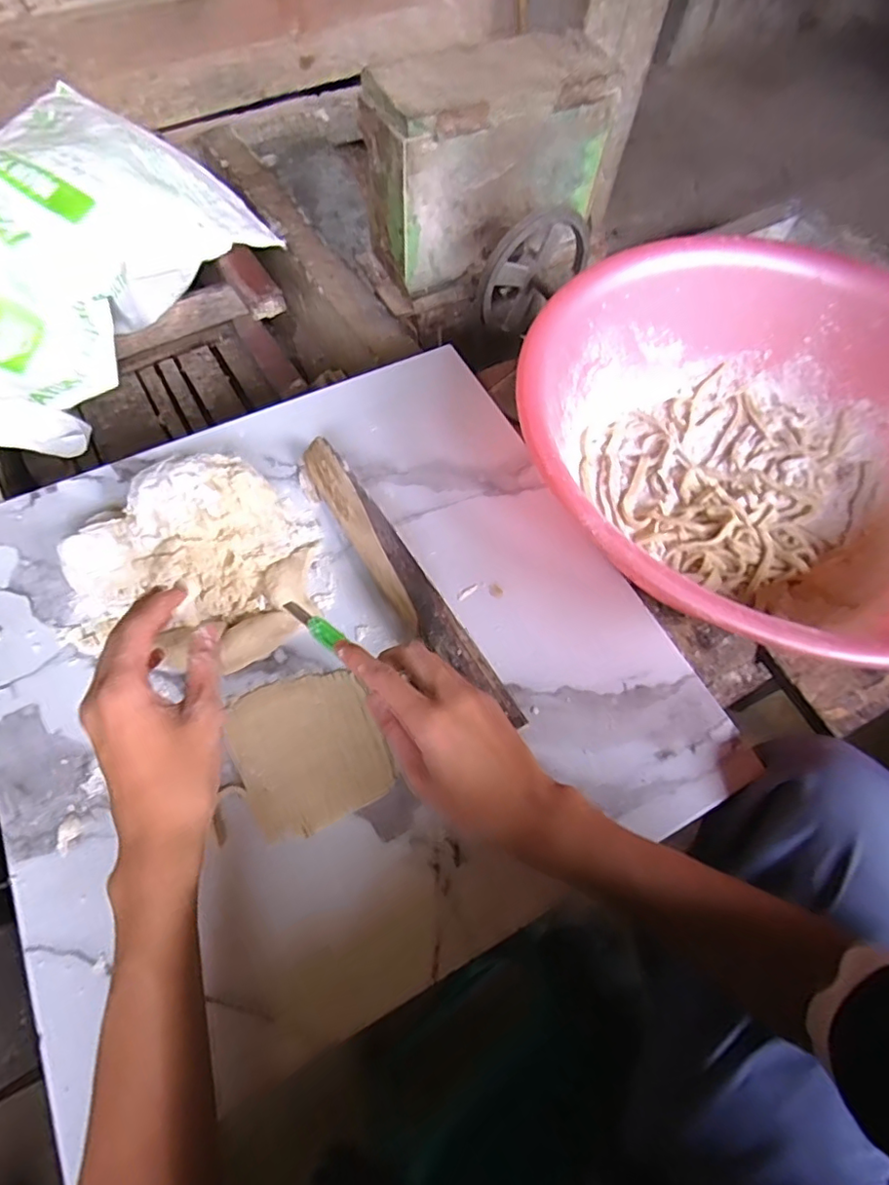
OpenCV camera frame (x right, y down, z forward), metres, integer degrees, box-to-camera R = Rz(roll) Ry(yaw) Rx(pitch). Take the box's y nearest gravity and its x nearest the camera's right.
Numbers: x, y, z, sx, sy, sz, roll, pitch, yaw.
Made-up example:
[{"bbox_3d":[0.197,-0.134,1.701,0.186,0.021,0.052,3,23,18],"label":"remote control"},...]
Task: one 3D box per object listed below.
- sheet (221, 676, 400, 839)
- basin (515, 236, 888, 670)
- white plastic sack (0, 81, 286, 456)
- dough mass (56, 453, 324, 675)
[{"bbox_3d":[-0.098,0.110,0.411,0.097,0.004,0.108,-24,68,-13],"label":"sheet"},{"bbox_3d":[0.276,-0.120,0.491,0.403,0.136,0.396,1,65,-2],"label":"basin"},{"bbox_3d":[-0.584,-0.456,0.786,0.357,0.177,0.640,24,66,9],"label":"white plastic sack"},{"bbox_3d":[-0.197,-0.018,0.446,0.189,0.054,0.168,-38,72,-17],"label":"dough mass"}]

